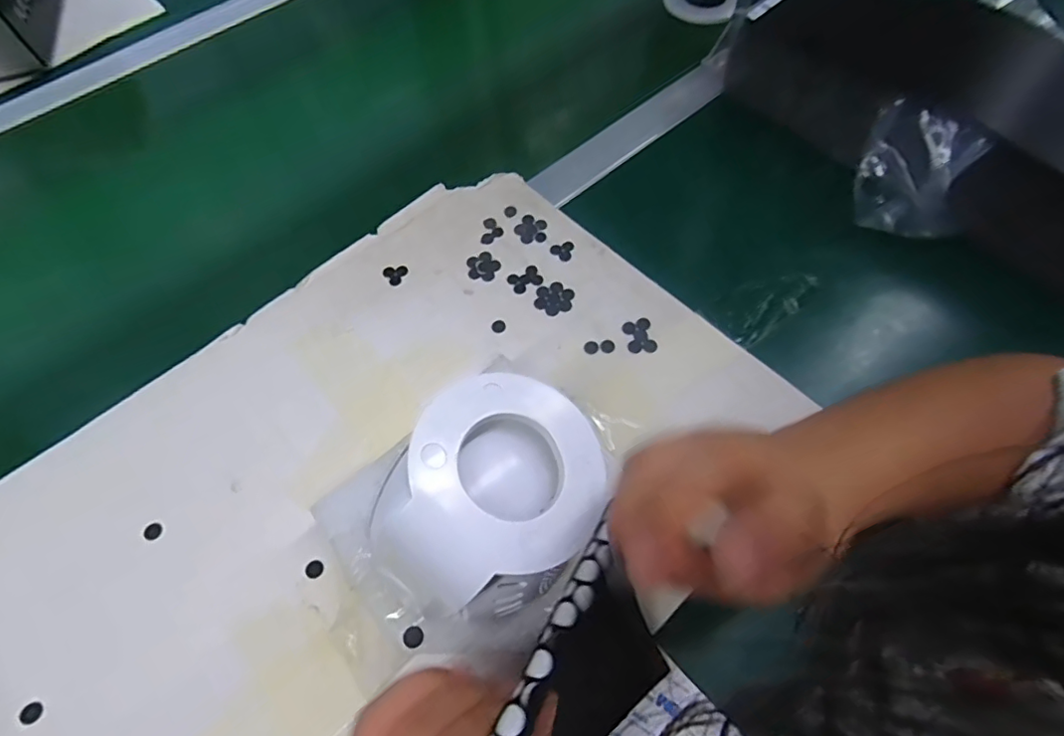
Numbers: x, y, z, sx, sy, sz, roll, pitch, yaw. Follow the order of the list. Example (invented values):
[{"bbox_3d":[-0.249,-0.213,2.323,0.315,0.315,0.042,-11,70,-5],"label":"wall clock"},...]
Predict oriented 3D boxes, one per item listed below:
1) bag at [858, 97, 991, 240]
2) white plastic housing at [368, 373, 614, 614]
[{"bbox_3d":[0.287,-0.143,0.414,0.082,0.063,0.057,26,66,17],"label":"bag"},{"bbox_3d":[-0.021,0.050,0.242,0.099,0.035,0.080,-19,72,-27],"label":"white plastic housing"}]

